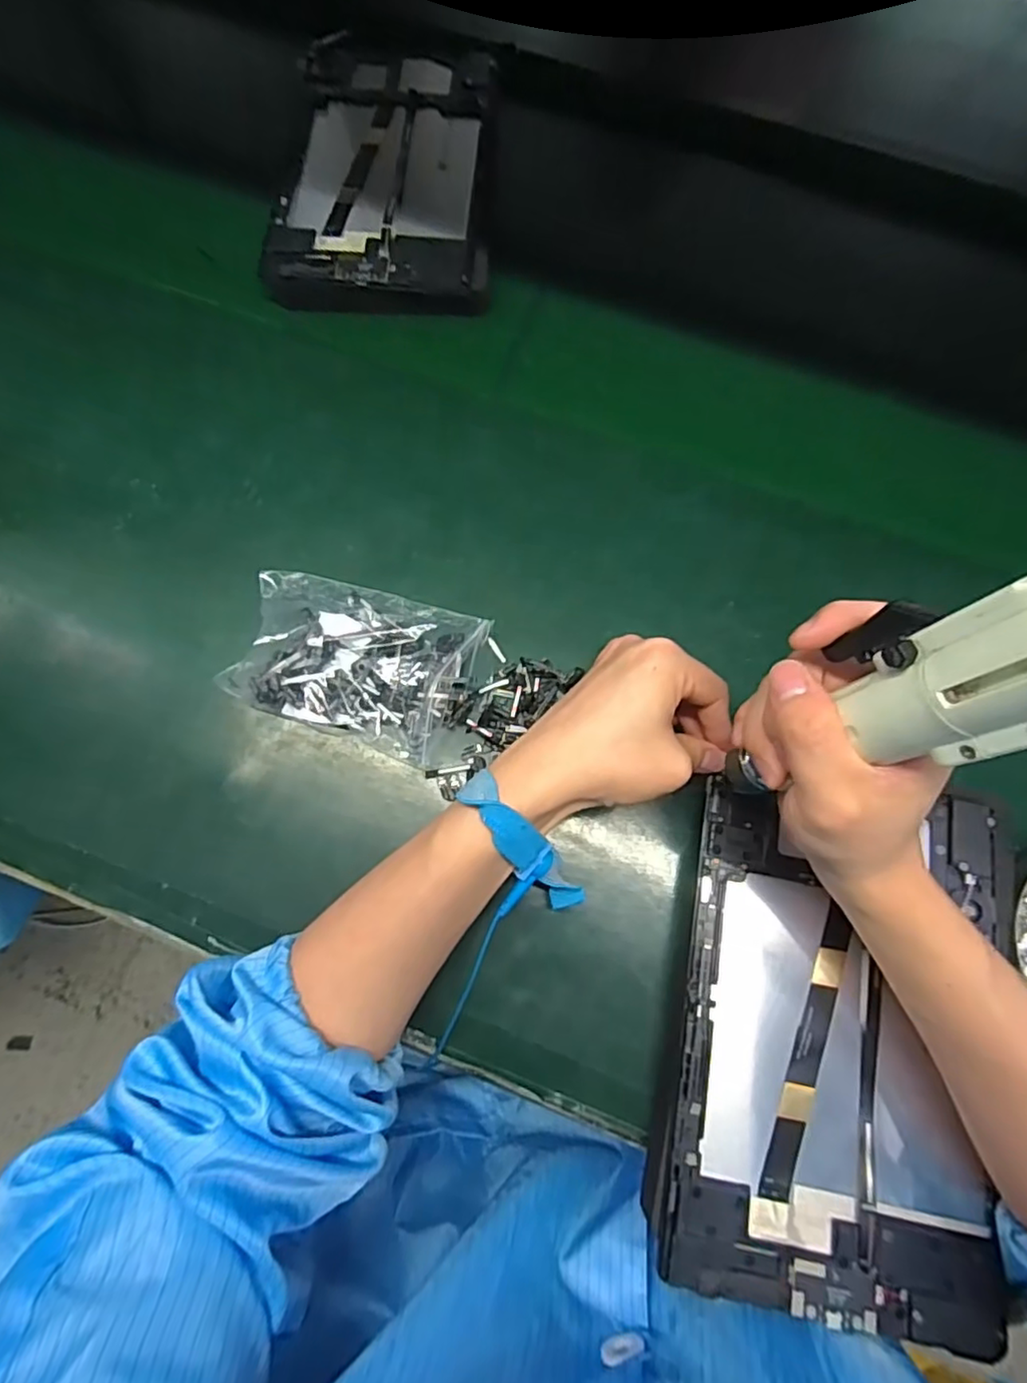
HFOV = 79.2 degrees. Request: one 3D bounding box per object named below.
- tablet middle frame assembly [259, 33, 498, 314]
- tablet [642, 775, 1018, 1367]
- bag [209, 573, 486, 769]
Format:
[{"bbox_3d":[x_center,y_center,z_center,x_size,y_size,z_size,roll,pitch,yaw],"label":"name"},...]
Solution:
[{"bbox_3d":[-0.097,-0.399,0.480,0.155,0.022,0.252,2,74,1],"label":"tablet middle frame assembly"},{"bbox_3d":[0.160,0.164,0.308,0.158,0.016,0.235,13,75,4],"label":"tablet"},{"bbox_3d":[-0.091,-0.019,0.368,0.129,0.024,0.092,19,75,6],"label":"bag"}]

